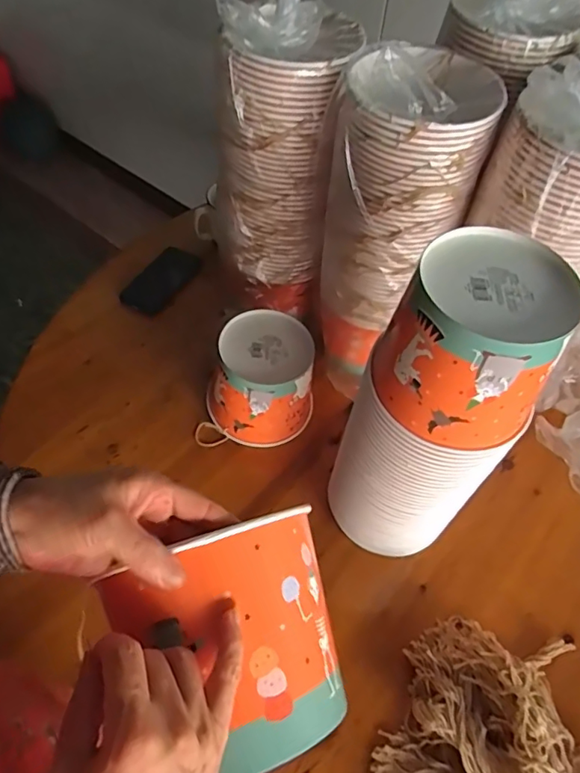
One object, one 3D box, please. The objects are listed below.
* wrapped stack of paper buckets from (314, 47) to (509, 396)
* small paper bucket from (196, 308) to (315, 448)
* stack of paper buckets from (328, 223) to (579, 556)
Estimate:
[{"bbox_3d":[0.125,-0.201,0.725,0.168,0.413,0.155,-15,57,-16],"label":"wrapped stack of paper buckets"},{"bbox_3d":[-0.046,-0.009,0.786,0.153,0.149,0.138,4,54,-2],"label":"small paper bucket"},{"bbox_3d":[0.147,0.036,0.576,0.149,0.382,0.145,32,57,17],"label":"stack of paper buckets"}]

